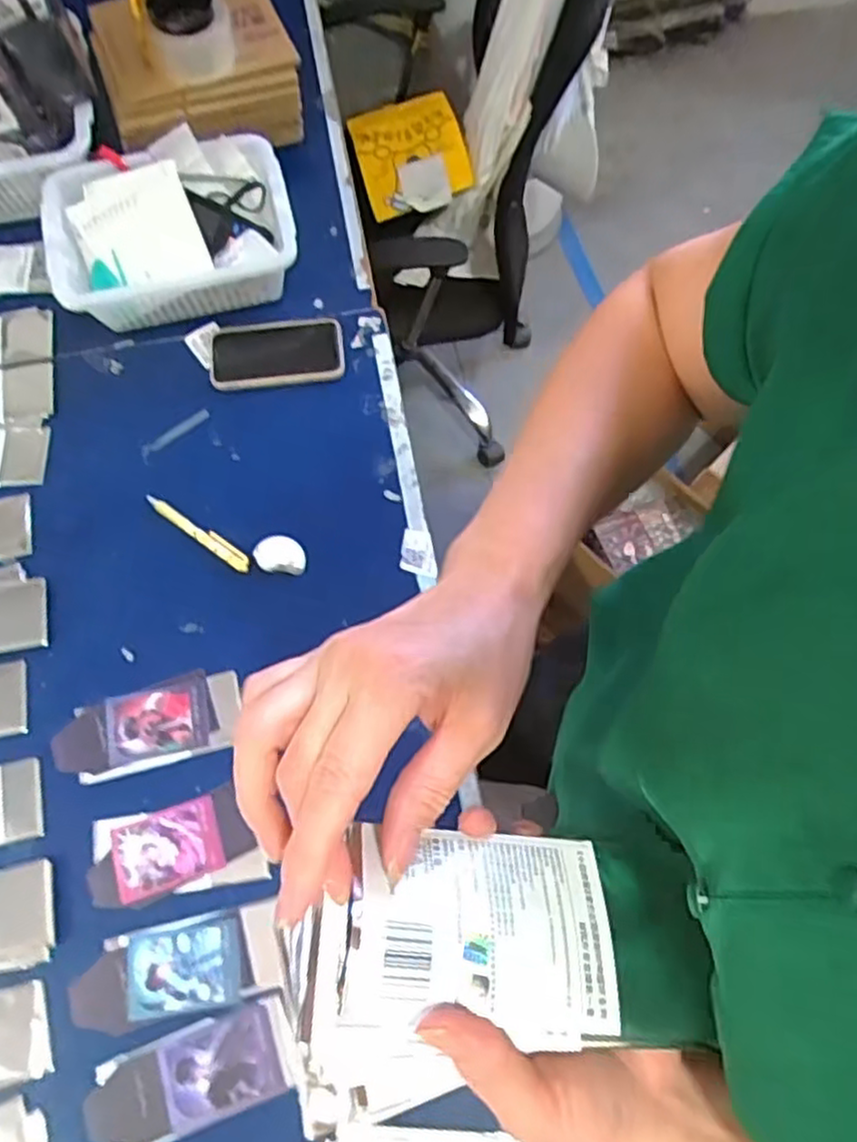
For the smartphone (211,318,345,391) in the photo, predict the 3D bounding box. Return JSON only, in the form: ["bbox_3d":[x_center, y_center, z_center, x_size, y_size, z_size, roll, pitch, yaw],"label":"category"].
[{"bbox_3d":[-0.174,-0.250,0.812,0.150,0.013,0.080,-8,70,-3],"label":"smartphone"}]

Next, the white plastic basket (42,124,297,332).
[{"bbox_3d":[-0.291,-0.385,0.811,0.273,0.107,0.197,-9,70,-3],"label":"white plastic basket"}]

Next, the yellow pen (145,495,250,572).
[{"bbox_3d":[-0.241,-0.043,0.737,0.136,0.011,0.018,34,74,12],"label":"yellow pen"}]

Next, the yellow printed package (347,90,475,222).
[{"bbox_3d":[-0.031,-0.722,1.211,0.180,0.032,0.203,-16,80,3],"label":"yellow printed package"}]

